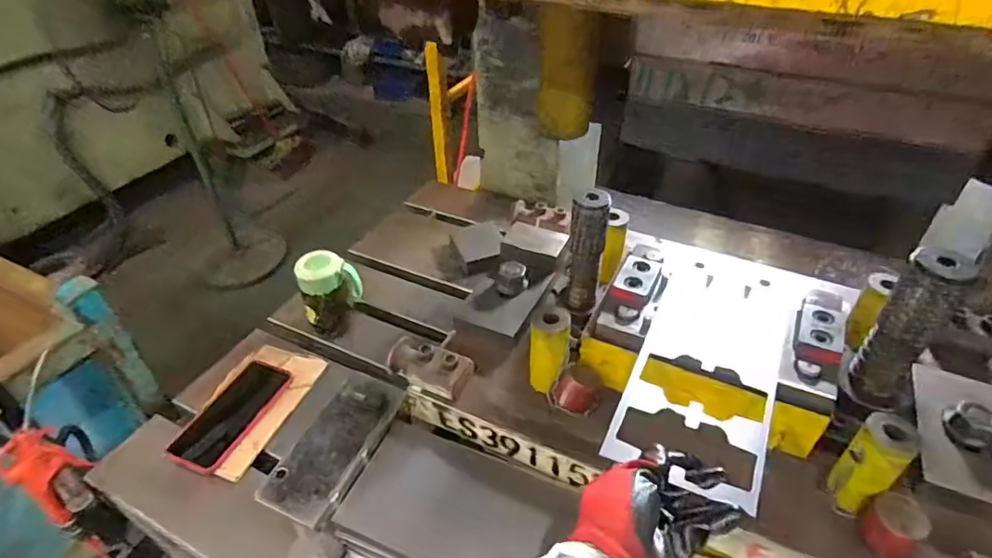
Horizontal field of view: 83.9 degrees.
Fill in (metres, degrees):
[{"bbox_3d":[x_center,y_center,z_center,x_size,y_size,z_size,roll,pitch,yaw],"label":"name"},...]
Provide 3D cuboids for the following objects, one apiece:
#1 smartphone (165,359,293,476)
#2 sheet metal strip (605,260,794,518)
[{"bbox_3d":[-0.346,0.176,0.729,0.086,0.015,0.164,14,41,17],"label":"smartphone"},{"bbox_3d":[0.209,0.069,0.532,0.124,0.010,0.296,18,44,21],"label":"sheet metal strip"}]

